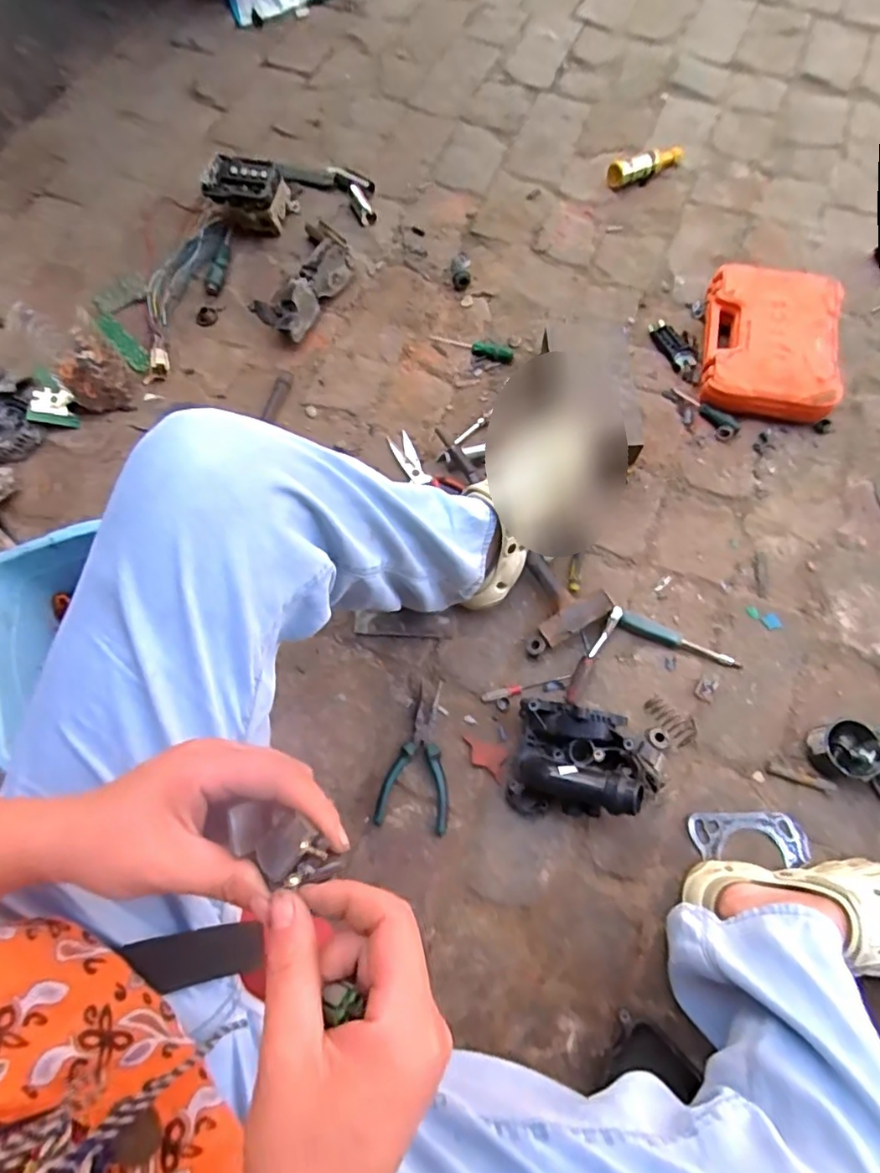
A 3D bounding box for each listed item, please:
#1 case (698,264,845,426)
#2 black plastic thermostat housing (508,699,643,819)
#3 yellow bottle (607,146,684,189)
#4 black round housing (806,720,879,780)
[{"bbox_3d":[0.504,-0.374,0.886,0.191,0.060,0.241,8,71,5],"label":"case"},{"bbox_3d":[0.160,0.206,0.688,0.145,0.098,0.132,4,71,5],"label":"black plastic thermostat housing"},{"bbox_3d":[0.372,-0.760,1.034,0.147,0.040,0.045,-25,71,-7],"label":"yellow bottle"},{"bbox_3d":[0.488,0.200,0.701,0.069,0.043,0.067,-16,71,-2],"label":"black round housing"}]

